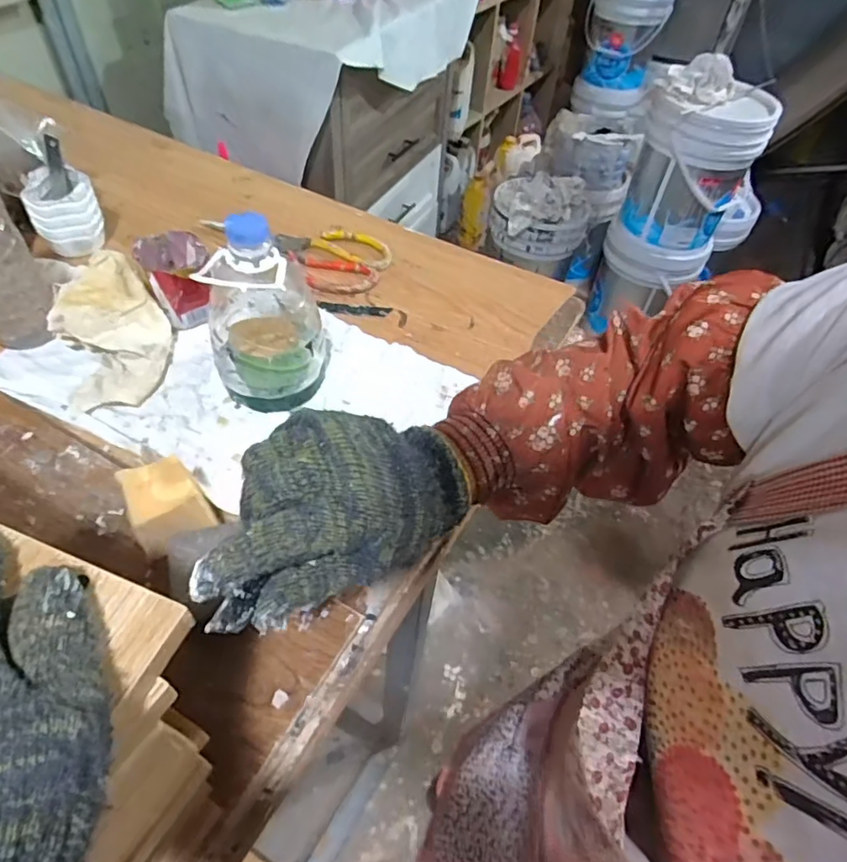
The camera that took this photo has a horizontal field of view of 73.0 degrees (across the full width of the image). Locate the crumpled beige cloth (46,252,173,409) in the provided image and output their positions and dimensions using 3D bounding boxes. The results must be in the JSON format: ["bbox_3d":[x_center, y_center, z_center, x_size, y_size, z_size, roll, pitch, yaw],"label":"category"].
[{"bbox_3d":[-0.295,-0.095,0.534,0.103,0.071,0.131,-20,55,-20],"label":"crumpled beige cloth"}]

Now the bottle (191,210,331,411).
[{"bbox_3d":[-0.140,-0.111,0.505,0.103,0.166,0.112,-5,51,-9],"label":"bottle"}]

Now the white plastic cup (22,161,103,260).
[{"bbox_3d":[-0.405,-0.248,0.646,0.067,0.072,0.073,3,50,-3],"label":"white plastic cup"}]

